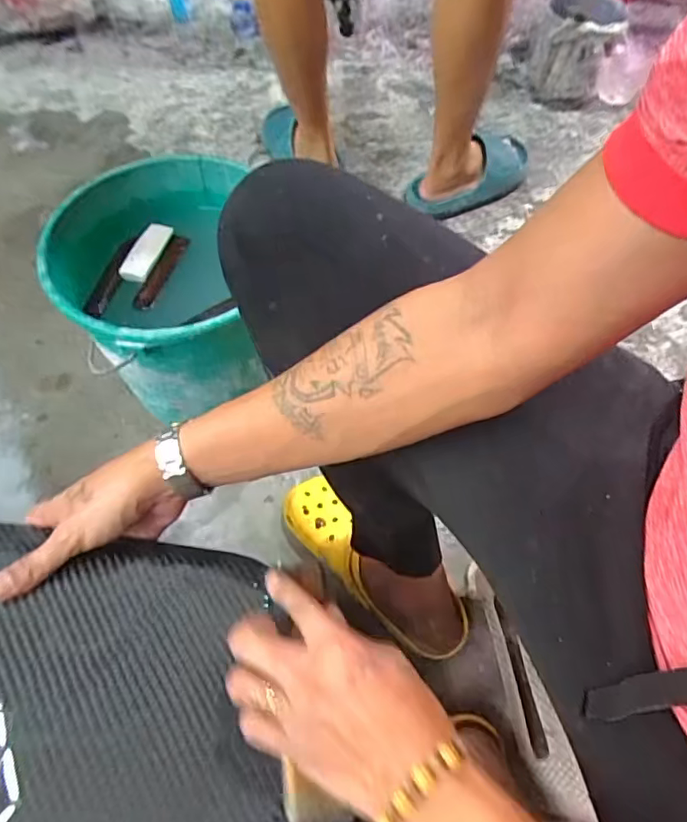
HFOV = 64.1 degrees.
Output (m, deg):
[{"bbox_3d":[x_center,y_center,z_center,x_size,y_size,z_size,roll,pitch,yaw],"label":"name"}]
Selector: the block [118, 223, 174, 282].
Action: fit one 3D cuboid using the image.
[{"bbox_3d":[-0.241,-0.194,0.670,0.033,0.013,0.083,24,75,12],"label":"block"}]

